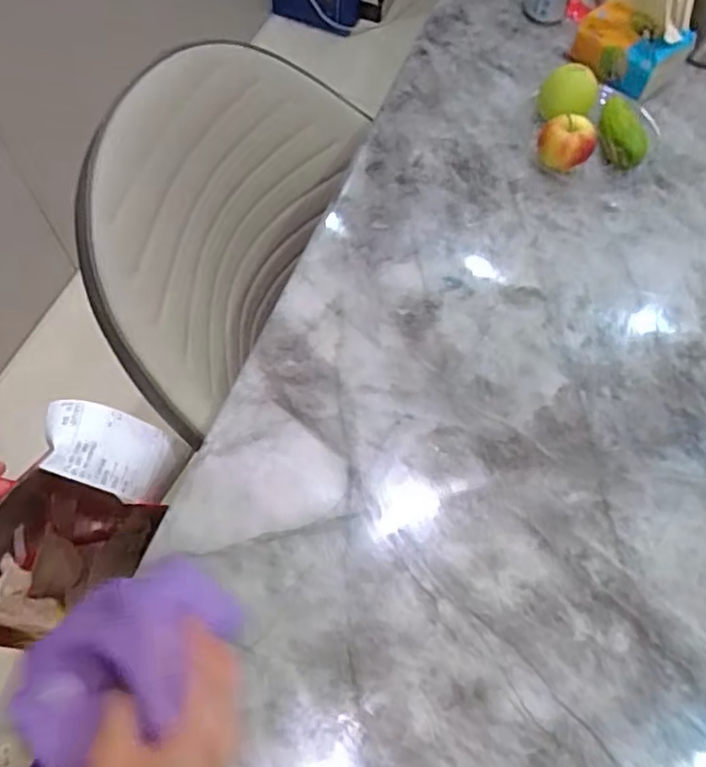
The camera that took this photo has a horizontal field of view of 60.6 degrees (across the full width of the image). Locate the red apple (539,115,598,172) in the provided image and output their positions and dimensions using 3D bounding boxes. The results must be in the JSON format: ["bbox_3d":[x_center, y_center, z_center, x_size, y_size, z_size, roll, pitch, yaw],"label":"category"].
[{"bbox_3d":[0.262,-0.291,0.755,0.065,0.056,0.072,27,67,10],"label":"red apple"}]

